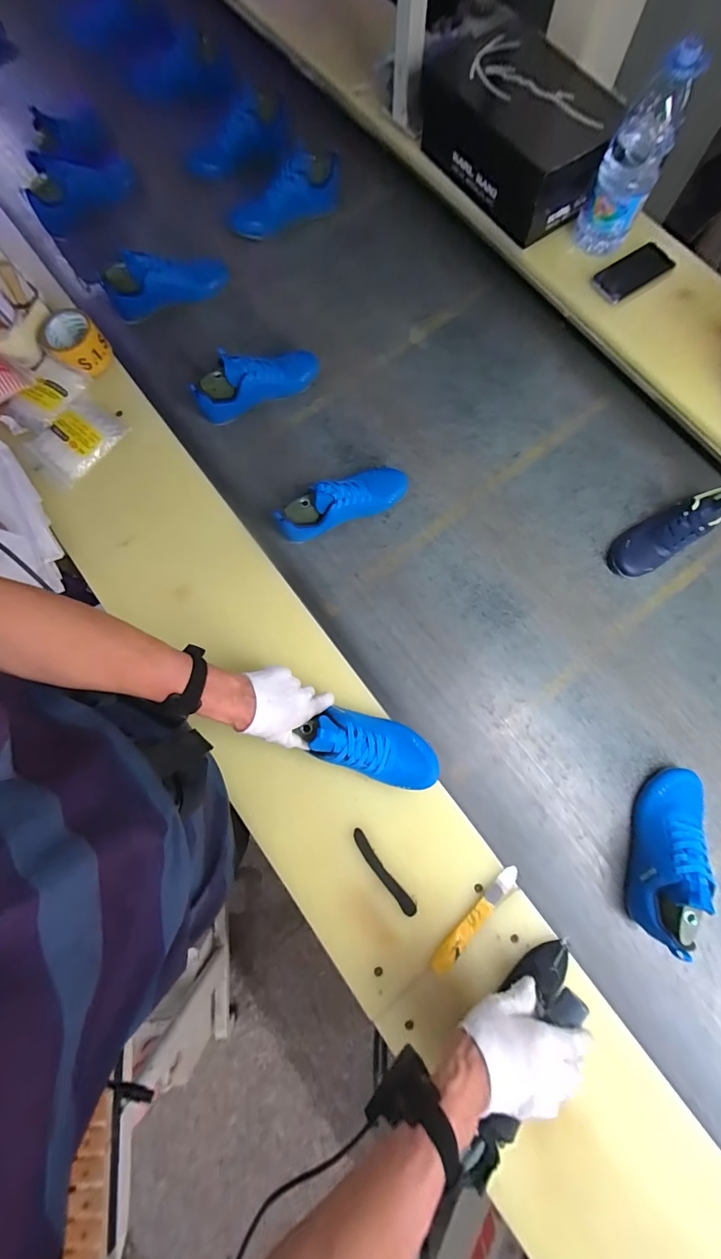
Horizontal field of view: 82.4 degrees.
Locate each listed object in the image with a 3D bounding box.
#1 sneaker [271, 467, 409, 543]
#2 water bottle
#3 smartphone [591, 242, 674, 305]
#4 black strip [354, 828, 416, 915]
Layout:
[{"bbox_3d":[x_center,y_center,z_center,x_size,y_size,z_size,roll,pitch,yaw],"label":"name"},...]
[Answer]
[{"bbox_3d":[-0.035,-0.240,0.727,0.246,0.095,0.086,-22,78,-6],"label":"sneaker"},{"bbox_3d":[0.482,-0.826,0.729,0.102,0.229,0.077,24,79,5],"label":"water bottle"},{"bbox_3d":[0.546,-0.714,0.826,0.173,0.013,0.082,-35,80,-6],"label":"smartphone"},{"bbox_3d":[0.032,0.352,0.597,0.020,0.010,0.134,-37,80,-9],"label":"black strip"}]

